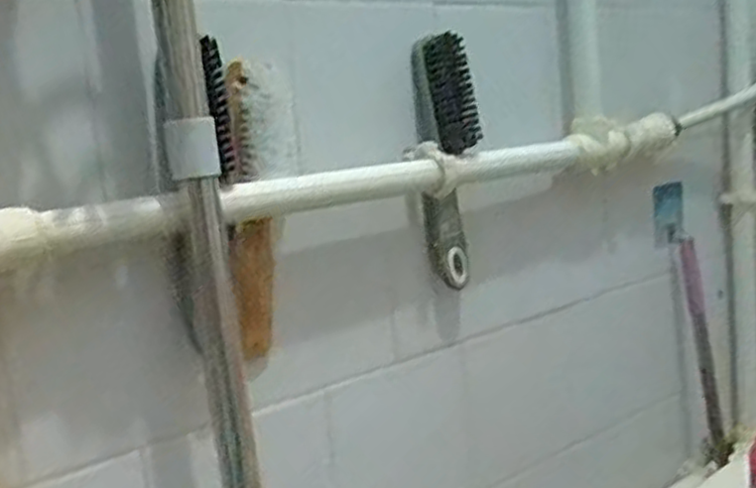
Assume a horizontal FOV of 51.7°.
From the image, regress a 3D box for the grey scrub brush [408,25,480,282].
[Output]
[{"bbox_3d":[0.059,-0.069,0.667,0.057,0.206,0.033,-4,8,6],"label":"grey scrub brush"}]

